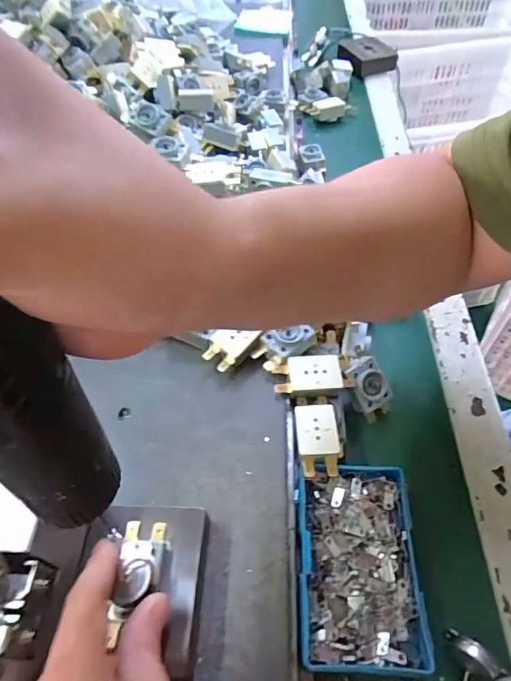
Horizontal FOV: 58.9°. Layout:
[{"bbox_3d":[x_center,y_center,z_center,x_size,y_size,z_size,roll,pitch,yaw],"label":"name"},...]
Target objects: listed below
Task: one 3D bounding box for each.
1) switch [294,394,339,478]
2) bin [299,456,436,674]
[{"bbox_3d":[0.043,0.063,0.317,0.028,0.014,0.063,1,52,2],"label":"switch"},{"bbox_3d":[0.063,0.133,0.278,0.071,0.026,0.112,1,52,3],"label":"bin"}]

